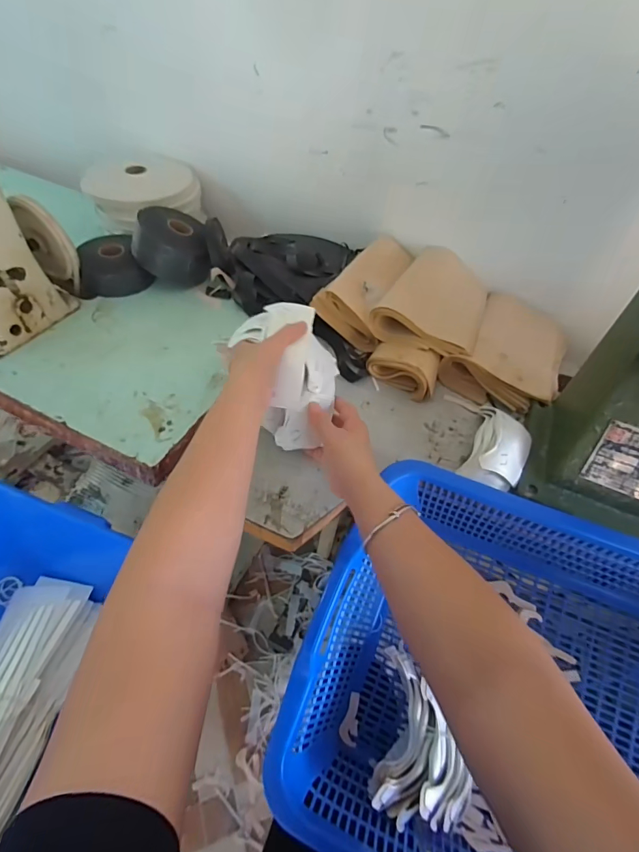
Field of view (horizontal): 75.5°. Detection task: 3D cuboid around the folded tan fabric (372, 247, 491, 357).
[{"bbox_3d":[0.195,-0.210,0.672,0.153,0.039,0.238,22,53,13],"label":"folded tan fabric"}]

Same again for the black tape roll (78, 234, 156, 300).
[{"bbox_3d":[-0.353,-0.286,0.726,0.109,0.066,0.115,1,51,-4],"label":"black tape roll"}]

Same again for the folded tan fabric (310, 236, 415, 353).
[{"bbox_3d":[0.089,-0.241,0.704,0.119,0.059,0.223,34,57,0],"label":"folded tan fabric"}]

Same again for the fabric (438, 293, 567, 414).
[{"bbox_3d":[0.316,-0.122,0.671,0.156,0.056,0.244,30,55,19],"label":"fabric"}]

